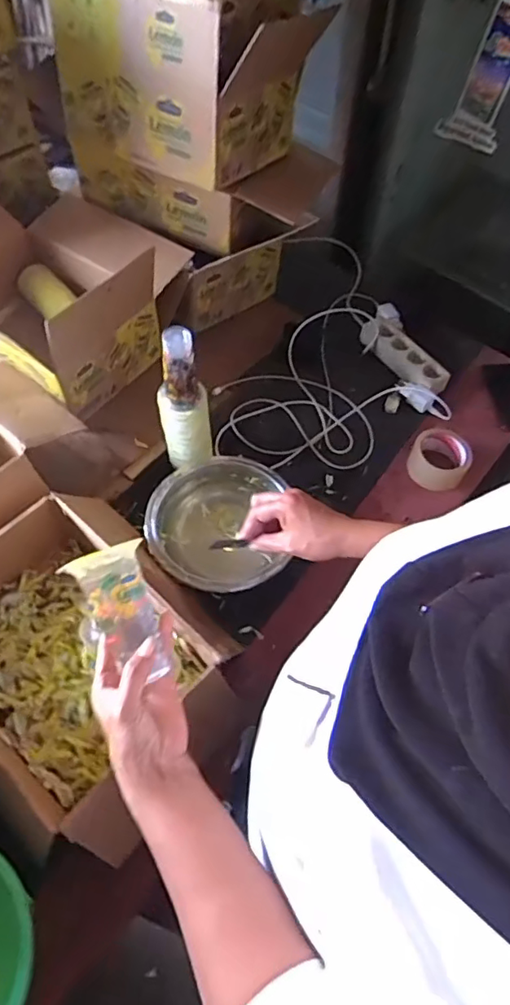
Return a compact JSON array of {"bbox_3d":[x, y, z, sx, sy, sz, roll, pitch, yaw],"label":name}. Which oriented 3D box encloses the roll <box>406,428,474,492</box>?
[{"bbox_3d":[0.324,-0.080,0.965,0.097,0.050,0.106,1,59,-2],"label":"roll"}]

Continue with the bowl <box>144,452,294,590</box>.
[{"bbox_3d":[-0.059,0.036,0.861,0.210,0.076,0.224,1,59,-2],"label":"bowl"}]

